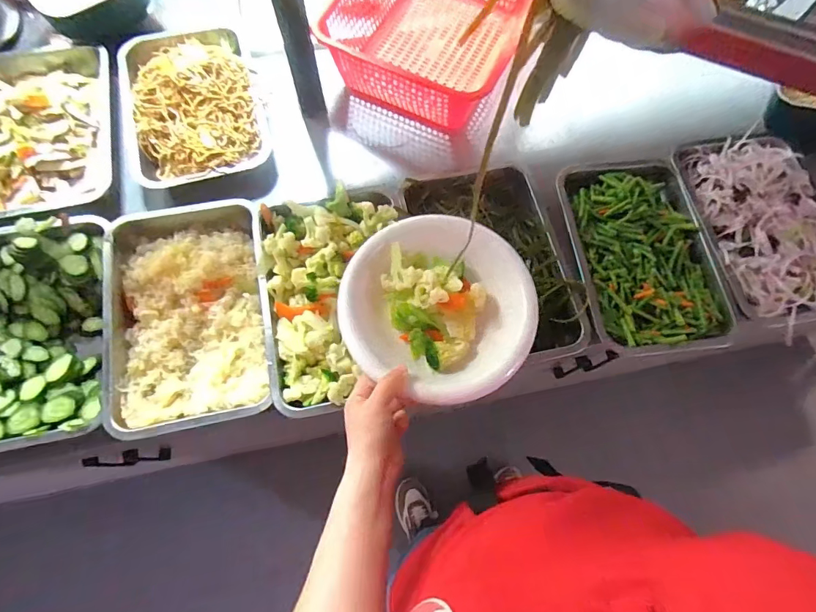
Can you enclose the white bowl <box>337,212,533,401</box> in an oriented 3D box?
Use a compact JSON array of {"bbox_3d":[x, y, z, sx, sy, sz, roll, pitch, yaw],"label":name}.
[{"bbox_3d":[0.035,-0.003,0.490,0.208,0.040,0.204,0,75,0],"label":"white bowl"}]

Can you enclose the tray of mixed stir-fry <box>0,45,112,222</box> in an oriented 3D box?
[{"bbox_3d":[-0.553,-0.271,0.663,0.193,0.048,0.303,-9,71,-7],"label":"tray of mixed stir-fry"}]

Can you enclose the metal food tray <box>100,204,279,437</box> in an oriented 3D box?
[{"bbox_3d":[-0.292,0.008,0.590,0.201,0.047,0.309,-9,71,-6],"label":"metal food tray"}]

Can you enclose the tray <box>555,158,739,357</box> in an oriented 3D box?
[{"bbox_3d":[0.331,-0.075,0.630,0.192,0.059,0.296,-6,71,-6],"label":"tray"}]

